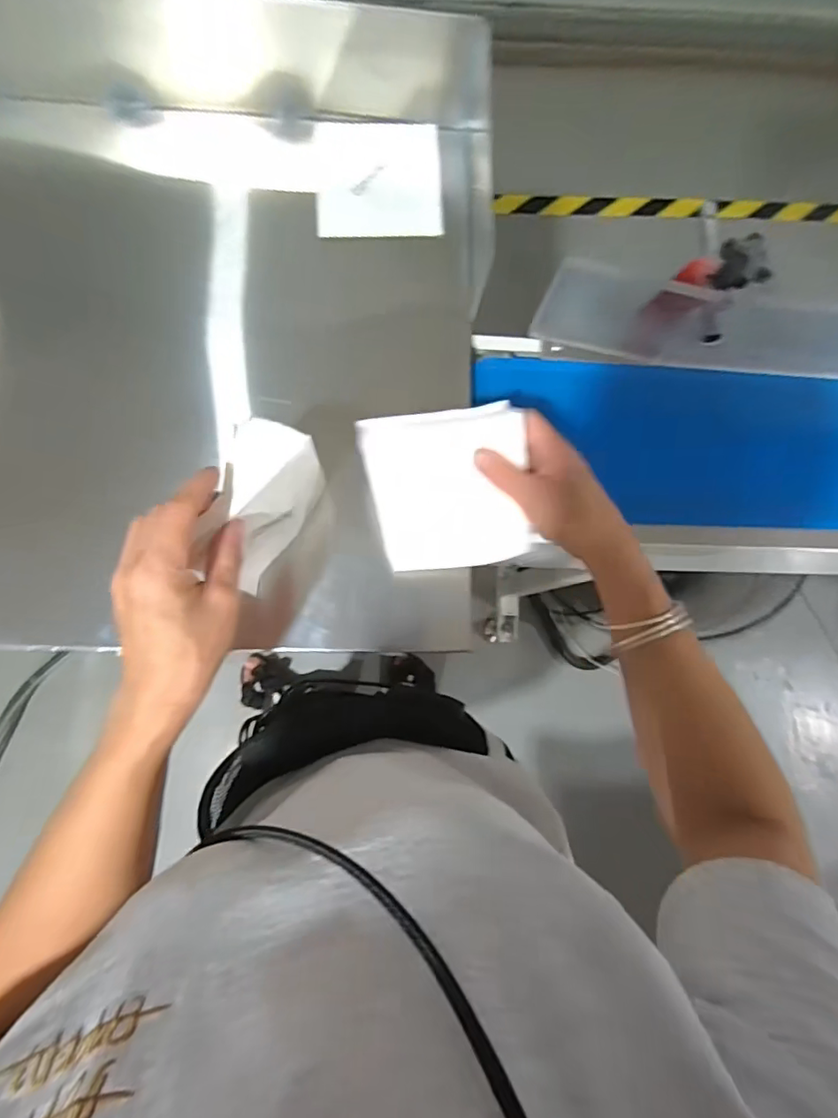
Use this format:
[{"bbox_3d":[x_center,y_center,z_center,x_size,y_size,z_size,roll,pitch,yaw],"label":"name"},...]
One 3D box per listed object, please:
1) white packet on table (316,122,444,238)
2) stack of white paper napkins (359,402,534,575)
[{"bbox_3d":[-0.039,-0.368,0.525,0.117,0.011,0.123,-2,78,-3],"label":"white packet on table"},{"bbox_3d":[0.022,-0.051,0.416,0.115,0.014,0.120,-6,109,6],"label":"stack of white paper napkins"}]

